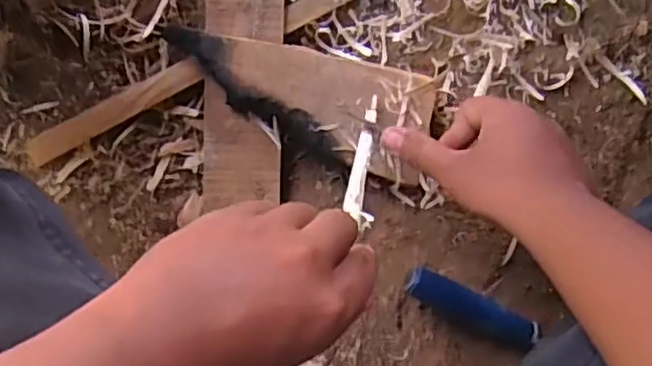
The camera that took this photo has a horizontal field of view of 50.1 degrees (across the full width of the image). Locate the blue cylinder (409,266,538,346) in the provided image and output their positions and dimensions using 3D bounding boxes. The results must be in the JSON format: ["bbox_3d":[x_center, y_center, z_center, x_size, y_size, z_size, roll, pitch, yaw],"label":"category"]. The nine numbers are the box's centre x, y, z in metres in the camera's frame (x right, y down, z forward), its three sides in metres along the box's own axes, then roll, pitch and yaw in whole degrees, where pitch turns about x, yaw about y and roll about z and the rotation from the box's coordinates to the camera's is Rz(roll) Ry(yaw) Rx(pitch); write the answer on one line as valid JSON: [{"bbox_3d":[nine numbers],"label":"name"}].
[{"bbox_3d":[0.112,0.097,0.536,0.113,0.026,0.025,27,89,-8],"label":"blue cylinder"}]

